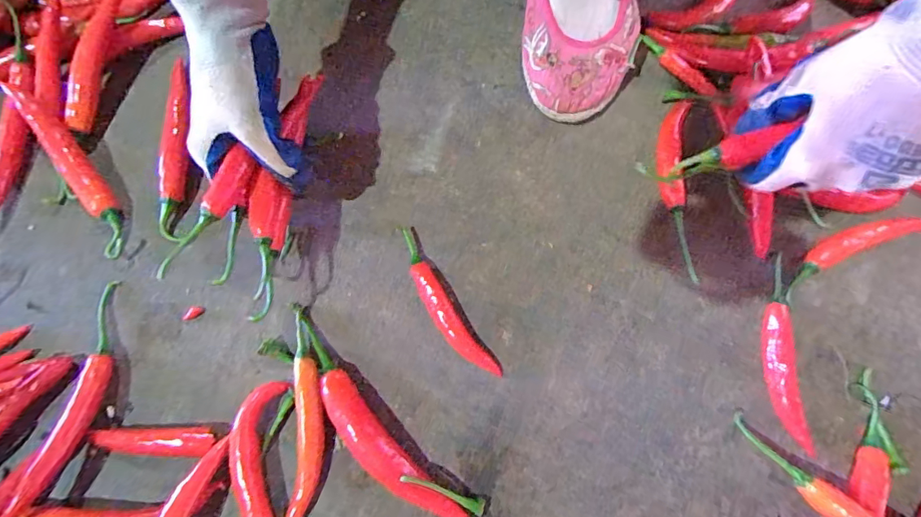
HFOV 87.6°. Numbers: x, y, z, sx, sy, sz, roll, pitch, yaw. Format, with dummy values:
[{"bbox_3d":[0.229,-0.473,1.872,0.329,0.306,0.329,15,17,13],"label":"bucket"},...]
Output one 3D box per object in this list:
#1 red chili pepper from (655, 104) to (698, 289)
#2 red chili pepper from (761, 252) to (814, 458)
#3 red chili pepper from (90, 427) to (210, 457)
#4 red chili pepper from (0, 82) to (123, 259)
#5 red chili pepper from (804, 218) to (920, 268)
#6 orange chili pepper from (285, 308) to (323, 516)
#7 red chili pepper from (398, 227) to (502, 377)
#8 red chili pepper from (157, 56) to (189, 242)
[{"bbox_3d":[0.172,-0.059,0.383,0.028,0.011,0.149,4,75,3],"label":"red chili pepper"},{"bbox_3d":[0.232,0.066,0.347,0.023,0.015,0.134,1,75,2],"label":"red chili pepper"},{"bbox_3d":[-0.218,0.130,0.342,0.083,0.014,0.018,1,75,2],"label":"red chili pepper"},{"bbox_3d":[-0.316,-0.077,0.385,0.026,0.020,0.166,-34,90,-7],"label":"red chili pepper"},{"bbox_3d":[0.312,-0.016,0.366,0.110,0.014,0.019,-18,75,-3],"label":"red chili pepper"},{"bbox_3d":[-0.110,0.115,0.344,0.026,0.015,0.147,-1,75,2],"label":"orange chili pepper"},{"bbox_3d":[-0.015,0.036,0.367,0.020,0.013,0.130,-34,77,-7],"label":"red chili pepper"},{"bbox_3d":[-0.236,-0.094,0.395,0.022,0.017,0.158,-6,77,0],"label":"red chili pepper"}]

